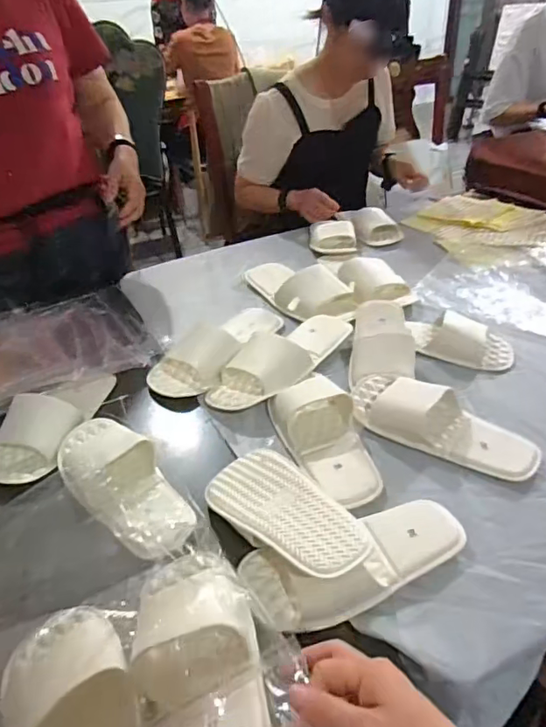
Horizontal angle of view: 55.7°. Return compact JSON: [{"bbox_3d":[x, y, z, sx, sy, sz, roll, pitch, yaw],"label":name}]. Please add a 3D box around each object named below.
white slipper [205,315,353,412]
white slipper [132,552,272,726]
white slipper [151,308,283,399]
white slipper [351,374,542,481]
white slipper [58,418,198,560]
[{"bbox_3d":[0.018,-0.013,0.790,0.265,0.051,0.102,-30,43,-32],"label":"white slipper"},{"bbox_3d":[-0.059,0.241,0.420,0.096,0.051,0.225,-14,35,-14],"label":"white slipper"},{"bbox_3d":[-0.093,-0.043,0.844,0.119,0.054,0.259,18,41,28],"label":"white slipper"},{"bbox_3d":[0.217,0.064,0.664,0.237,0.057,0.110,14,39,23],"label":"white slipper"},{"bbox_3d":[-0.185,0.135,0.619,0.098,0.052,0.250,-27,42,-29],"label":"white slipper"}]

